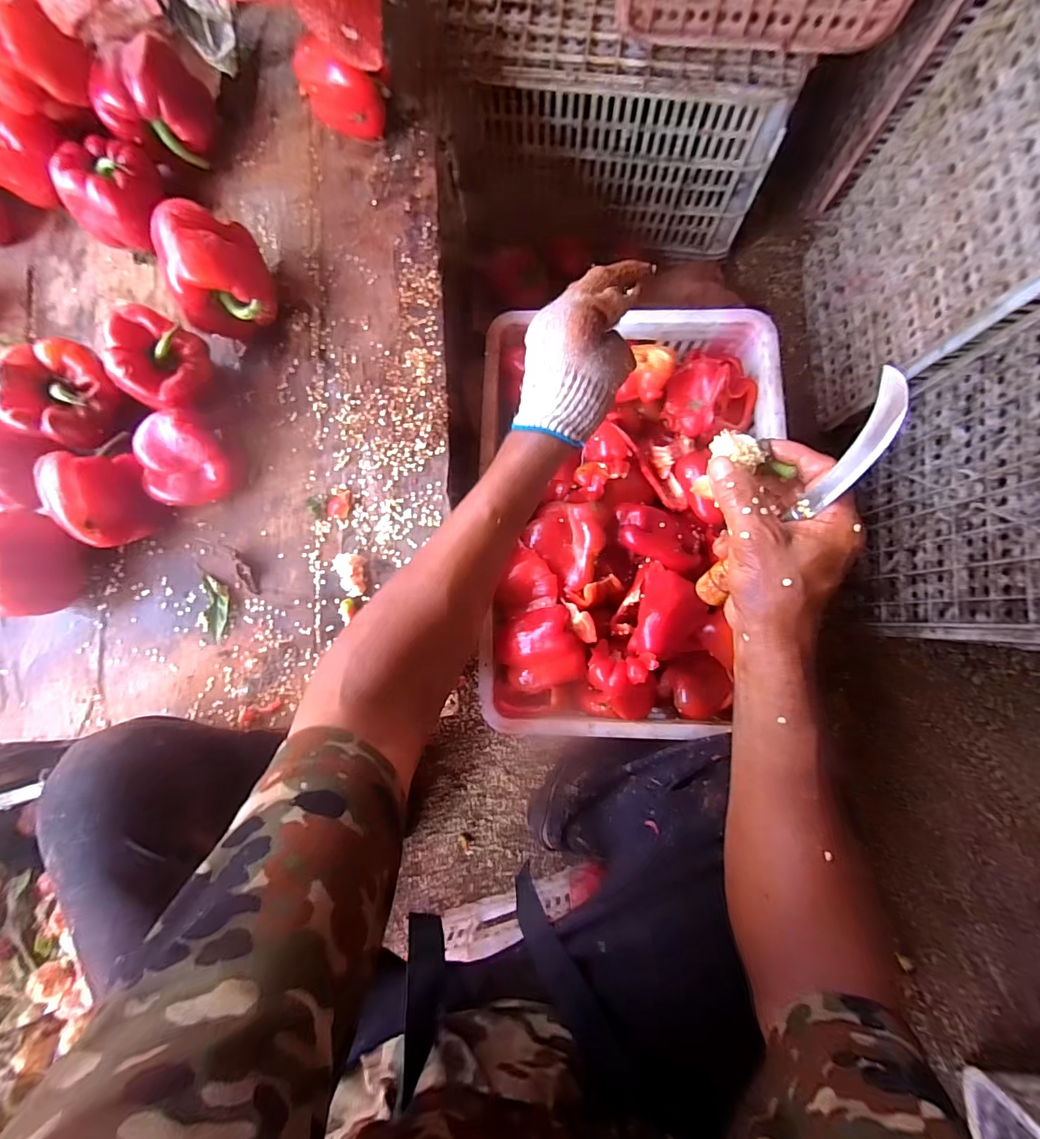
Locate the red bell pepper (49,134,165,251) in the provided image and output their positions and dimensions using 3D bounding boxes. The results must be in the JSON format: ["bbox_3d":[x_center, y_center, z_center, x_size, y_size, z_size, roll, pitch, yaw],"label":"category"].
[{"bbox_3d":[-0.429,-0.403,0.504,0.082,0.076,0.095,12,85,4],"label":"red bell pepper"}]

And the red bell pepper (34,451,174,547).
[{"bbox_3d":[-0.415,-0.076,0.466,0.085,0.082,0.087,42,88,6],"label":"red bell pepper"}]

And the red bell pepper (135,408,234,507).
[{"bbox_3d":[-0.334,-0.106,0.470,0.069,0.067,0.085,19,86,5],"label":"red bell pepper"}]

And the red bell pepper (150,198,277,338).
[{"bbox_3d":[-0.298,-0.295,0.475,0.075,0.097,0.104,-4,84,3],"label":"red bell pepper"}]

